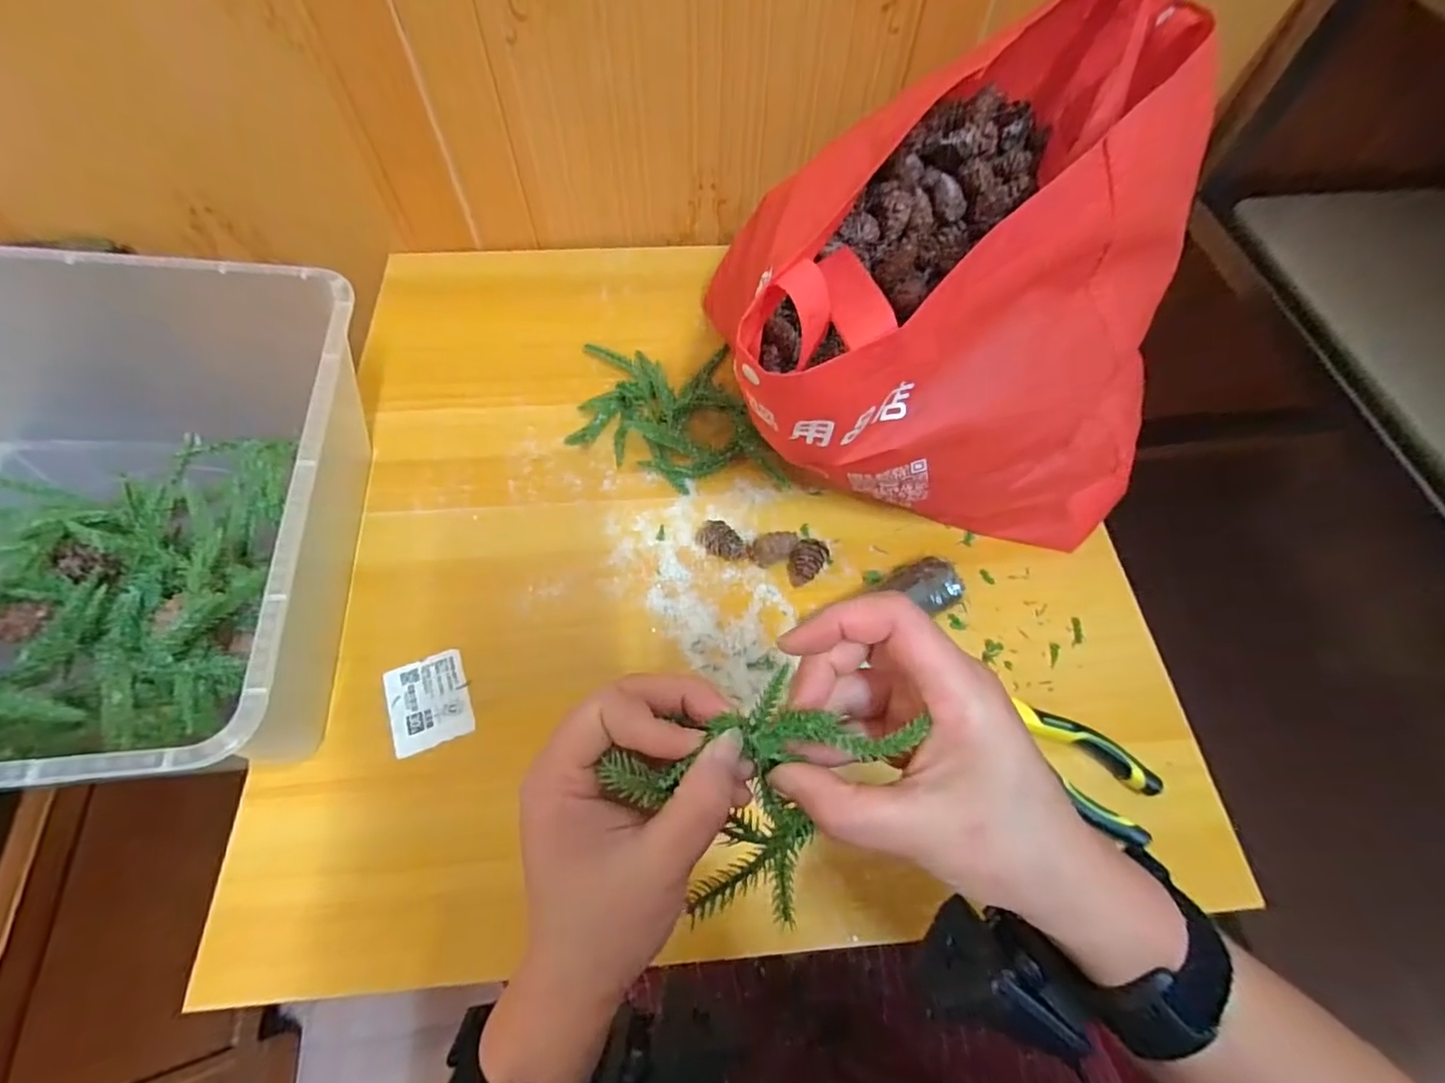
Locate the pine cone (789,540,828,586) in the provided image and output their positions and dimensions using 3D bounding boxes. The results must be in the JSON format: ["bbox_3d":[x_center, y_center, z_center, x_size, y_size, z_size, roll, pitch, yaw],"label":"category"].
[{"bbox_3d":[0.059,0.014,0.435,0.024,0.019,0.031,25,64,11],"label":"pine cone"}]

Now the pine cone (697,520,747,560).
[{"bbox_3d":[-0.002,-0.001,0.440,0.017,0.019,0.040,-40,70,-20],"label":"pine cone"}]

